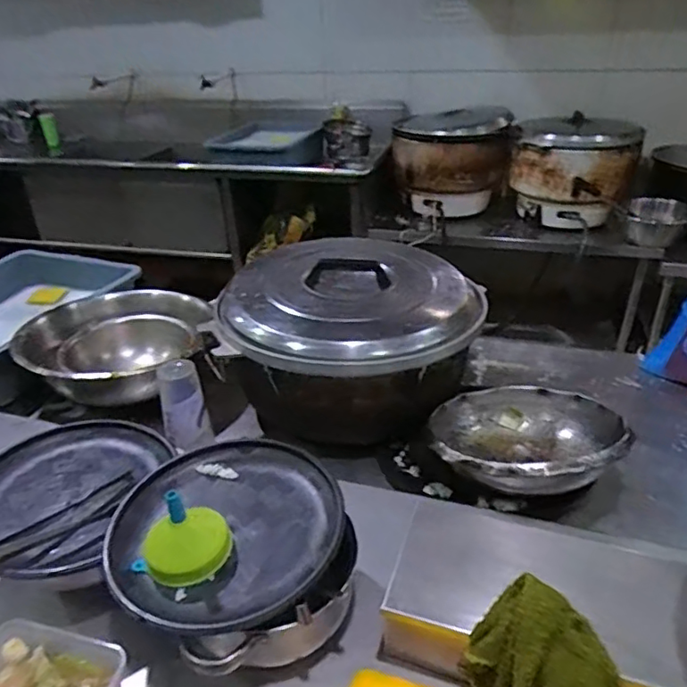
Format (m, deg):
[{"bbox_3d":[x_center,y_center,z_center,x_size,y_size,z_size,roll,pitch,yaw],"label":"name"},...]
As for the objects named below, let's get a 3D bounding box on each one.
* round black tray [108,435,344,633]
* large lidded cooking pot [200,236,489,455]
[{"bbox_3d":[-0.127,0.192,0.639,0.234,0.033,0.254,-2,30,1],"label":"round black tray"},{"bbox_3d":[0.007,0.014,1.104,0.468,0.268,0.427,11,32,22],"label":"large lidded cooking pot"}]

